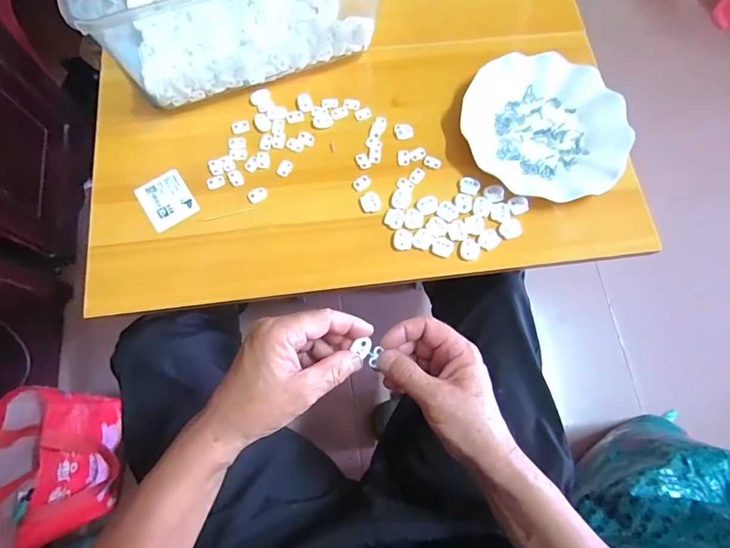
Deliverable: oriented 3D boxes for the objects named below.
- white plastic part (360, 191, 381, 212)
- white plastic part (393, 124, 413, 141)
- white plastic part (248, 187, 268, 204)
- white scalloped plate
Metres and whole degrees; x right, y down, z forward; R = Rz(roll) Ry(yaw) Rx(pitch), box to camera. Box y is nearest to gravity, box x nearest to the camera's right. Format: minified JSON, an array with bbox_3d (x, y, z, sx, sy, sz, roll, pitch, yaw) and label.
[{"bbox_3d":[0.006,-0.078,0.447,0.020,0.004,0.023,-12,73,-6],"label":"white plastic part"},{"bbox_3d":[0.044,-0.163,0.475,0.020,0.005,0.019,1,72,-2],"label":"white plastic part"},{"bbox_3d":[-0.115,-0.085,0.449,0.020,0.004,0.016,-33,76,-11],"label":"white plastic part"},{"bbox_3d":[0.201,-0.168,0.470,0.178,0.026,0.174,1,72,-2],"label":"white scalloped plate"}]

